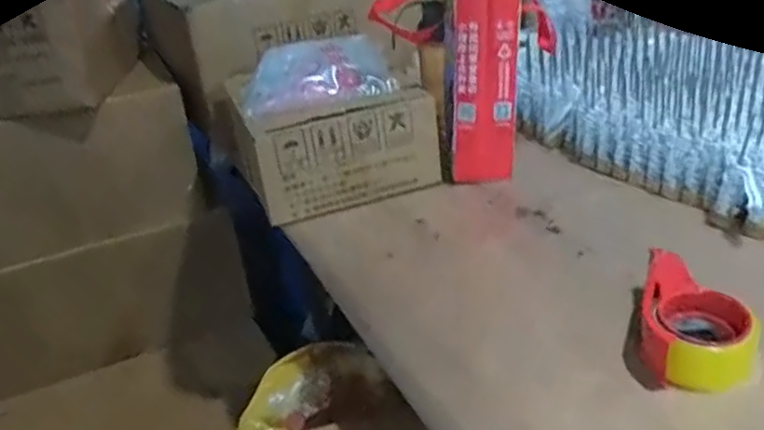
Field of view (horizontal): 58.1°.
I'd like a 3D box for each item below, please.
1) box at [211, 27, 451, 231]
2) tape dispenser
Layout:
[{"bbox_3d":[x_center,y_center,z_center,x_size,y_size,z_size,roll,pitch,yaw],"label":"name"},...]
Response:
[{"bbox_3d":[-0.095,-0.153,1.156,0.284,0.207,0.286,-15,28,-16],"label":"box"},{"bbox_3d":[0.312,0.104,0.682,0.104,0.062,0.156,4,29,20],"label":"tape dispenser"}]

